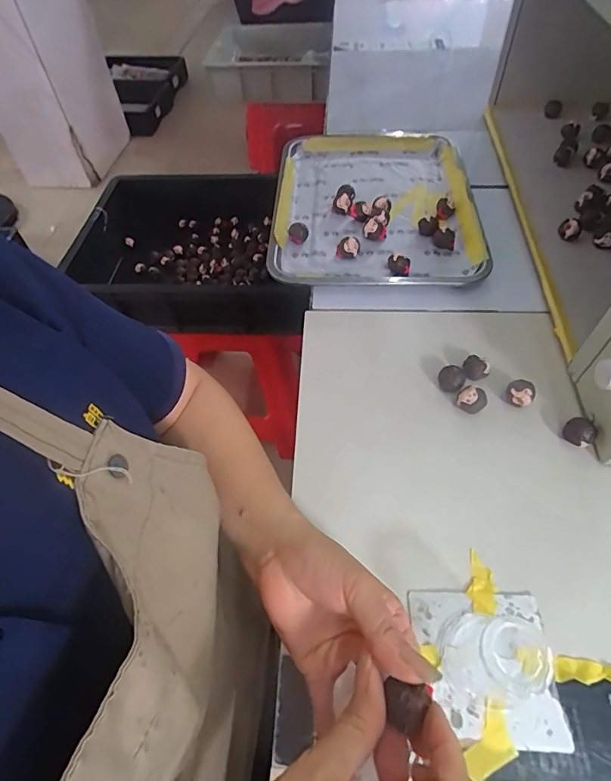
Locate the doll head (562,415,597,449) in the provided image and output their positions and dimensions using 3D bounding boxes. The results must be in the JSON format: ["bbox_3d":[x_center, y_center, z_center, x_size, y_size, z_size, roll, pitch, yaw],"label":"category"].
[{"bbox_3d":[0.244,0.036,0.394,0.021,0.024,0.025,-19,56,-12],"label":"doll head"}]

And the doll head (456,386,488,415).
[{"bbox_3d":[0.155,0.009,0.415,0.020,0.021,0.023,-30,59,-19],"label":"doll head"}]

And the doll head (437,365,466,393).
[{"bbox_3d":[0.141,-0.010,0.434,0.024,0.021,0.023,0,54,1],"label":"doll head"}]

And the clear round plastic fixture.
[{"bbox_3d":[0.121,0.165,0.282,0.055,0.062,0.052,0,54,1],"label":"clear round plastic fixture"}]

